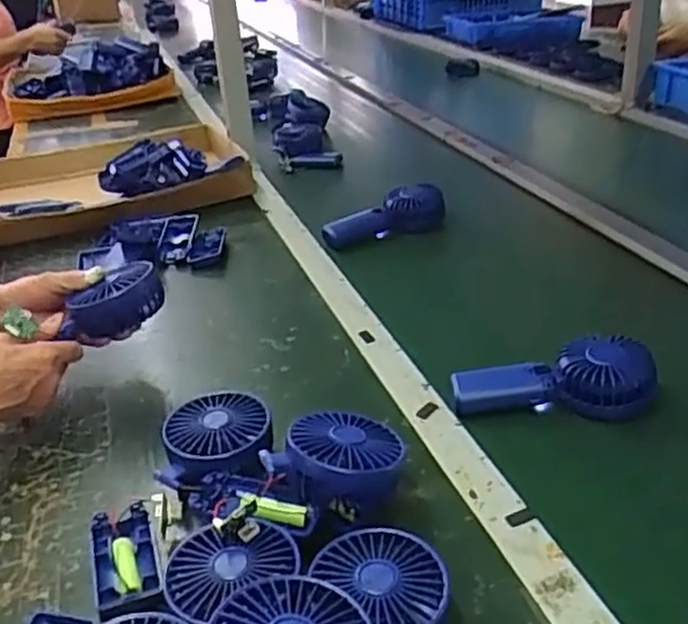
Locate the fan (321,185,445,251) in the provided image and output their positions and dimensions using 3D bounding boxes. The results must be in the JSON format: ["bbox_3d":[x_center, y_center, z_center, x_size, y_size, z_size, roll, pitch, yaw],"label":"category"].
[{"bbox_3d":[0.057,-0.136,1.077,0.183,0.072,0.050,-10,31,-8],"label":"fan"}]

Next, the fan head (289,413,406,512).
[{"bbox_3d":[0.003,0.119,0.557,0.084,0.064,0.077,-6,30,-1],"label":"fan head"}]

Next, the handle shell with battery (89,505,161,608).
[{"bbox_3d":[-0.159,0.179,0.531,0.043,0.017,0.098,-15,32,-16],"label":"handle shell with battery"}]

